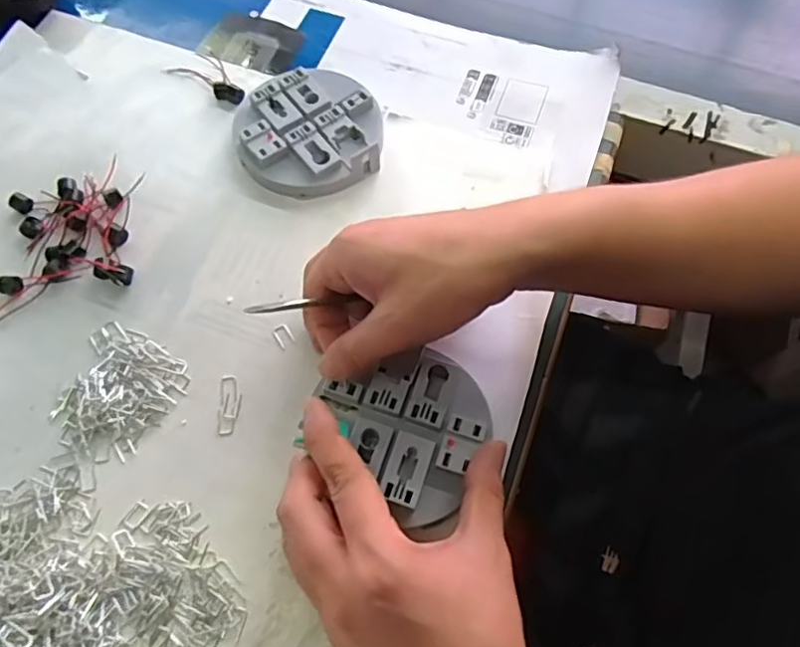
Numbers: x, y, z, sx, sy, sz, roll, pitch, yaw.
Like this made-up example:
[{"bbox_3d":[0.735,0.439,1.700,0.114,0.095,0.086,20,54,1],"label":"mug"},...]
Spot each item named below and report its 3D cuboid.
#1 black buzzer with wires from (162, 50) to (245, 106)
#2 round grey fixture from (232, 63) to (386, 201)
[{"bbox_3d":[-0.142,-0.189,0.452,0.069,0.008,0.033,30,67,11],"label":"black buzzer with wires"},{"bbox_3d":[-0.065,-0.136,0.421,0.099,0.024,0.094,1,65,-2],"label":"round grey fixture"}]

